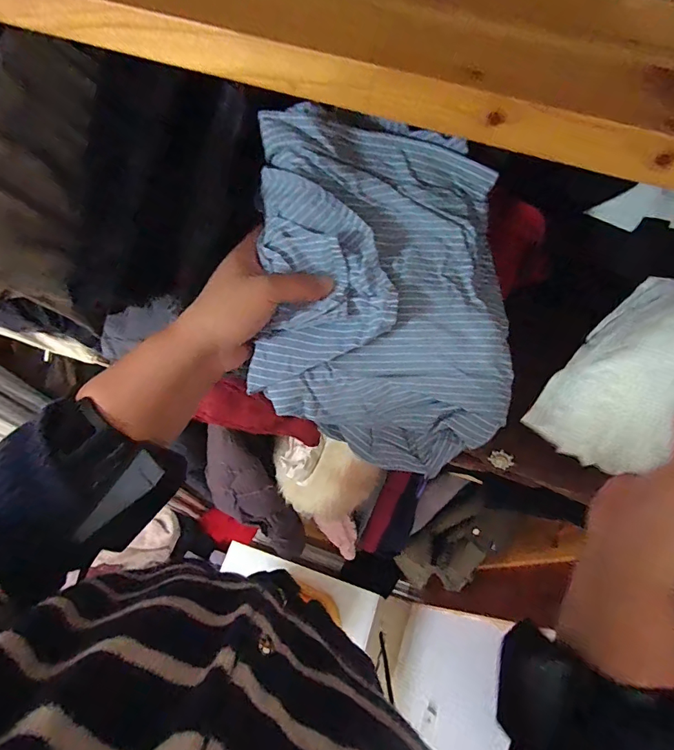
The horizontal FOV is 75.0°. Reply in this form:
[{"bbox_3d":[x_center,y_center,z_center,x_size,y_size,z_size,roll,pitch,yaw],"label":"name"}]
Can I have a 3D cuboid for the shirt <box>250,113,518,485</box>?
[{"bbox_3d":[0.036,-0.063,0.336,0.190,0.070,0.270,4,88,-9],"label":"shirt"}]

